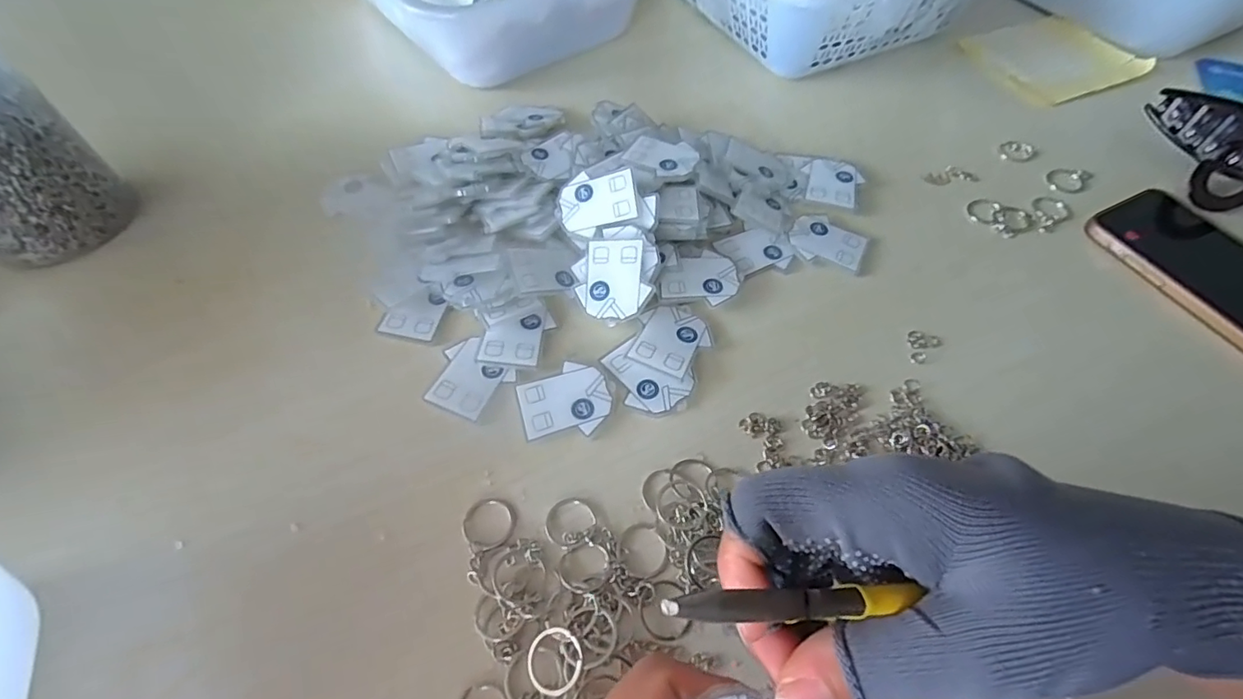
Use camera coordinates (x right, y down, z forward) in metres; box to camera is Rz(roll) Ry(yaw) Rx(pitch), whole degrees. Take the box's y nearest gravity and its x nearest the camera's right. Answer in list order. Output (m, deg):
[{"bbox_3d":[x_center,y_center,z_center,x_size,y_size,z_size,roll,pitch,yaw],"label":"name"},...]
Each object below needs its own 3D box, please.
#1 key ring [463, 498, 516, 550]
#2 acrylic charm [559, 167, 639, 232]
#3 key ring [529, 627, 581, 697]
[{"bbox_3d":[-0.064,0.084,0.262,0.025,0.004,0.025,0,57,0],"label":"key ring"},{"bbox_3d":[-0.015,-0.095,0.343,0.049,0.004,0.035,-11,76,12],"label":"acrylic charm"},{"bbox_3d":[-0.028,0.132,0.228,0.024,0.004,0.025,-6,60,11],"label":"key ring"}]

